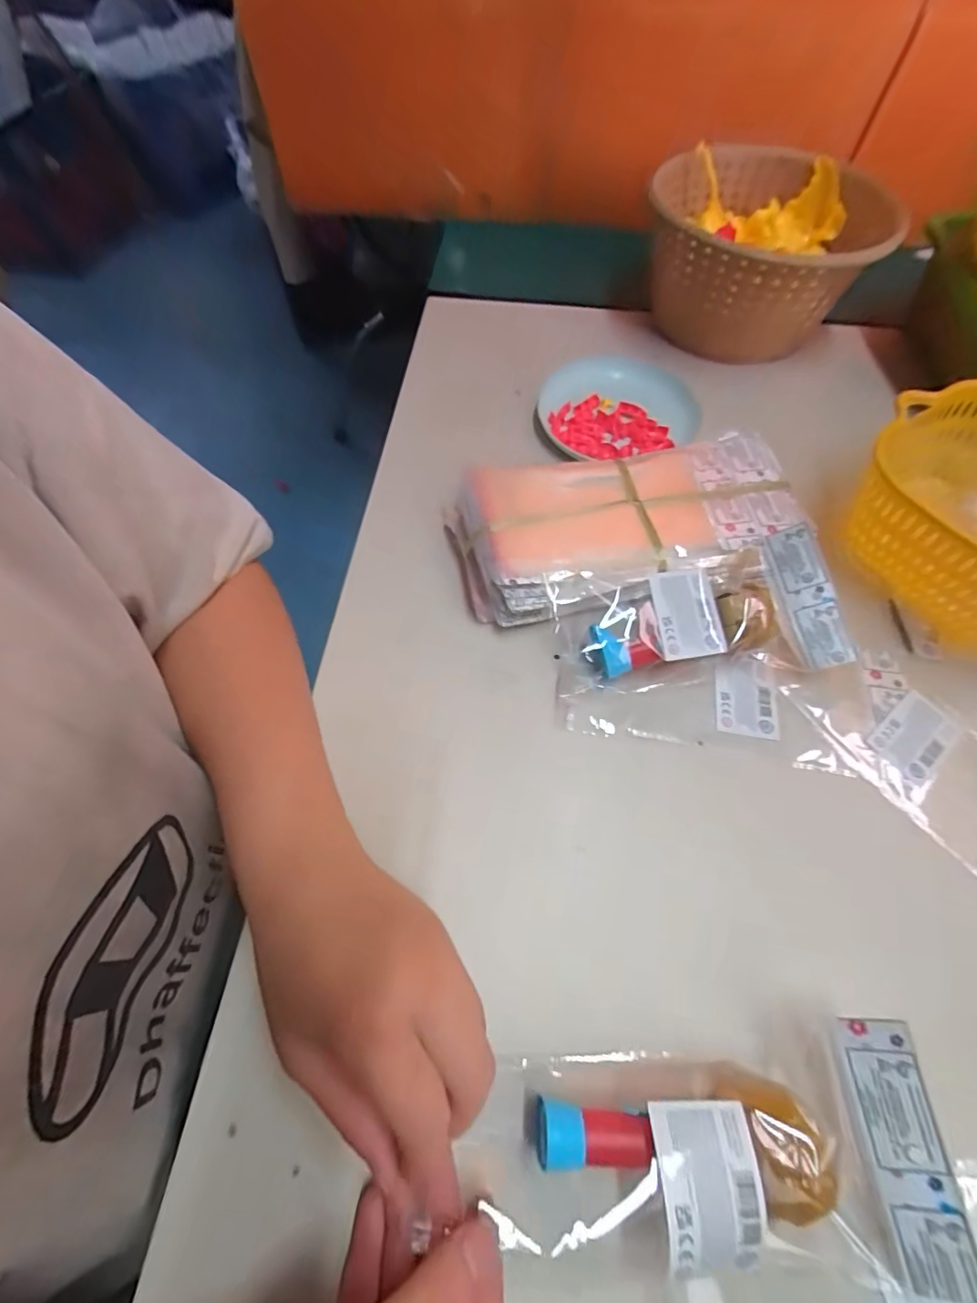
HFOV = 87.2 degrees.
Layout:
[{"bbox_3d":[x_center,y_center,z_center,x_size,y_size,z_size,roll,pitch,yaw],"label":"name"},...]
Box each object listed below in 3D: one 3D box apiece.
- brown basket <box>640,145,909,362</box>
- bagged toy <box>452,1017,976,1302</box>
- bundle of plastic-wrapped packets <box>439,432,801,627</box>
[{"bbox_3d":[0.257,-0.403,0.533,0.190,0.128,0.224,5,61,2],"label":"brown basket"},{"bbox_3d":[0.091,0.218,0.224,0.202,0.051,0.086,-2,59,3],"label":"bagged toy"},{"bbox_3d":[0.100,-0.107,0.406,0.257,0.045,0.135,-17,62,-10],"label":"bundle of plastic-wrapped packets"}]

